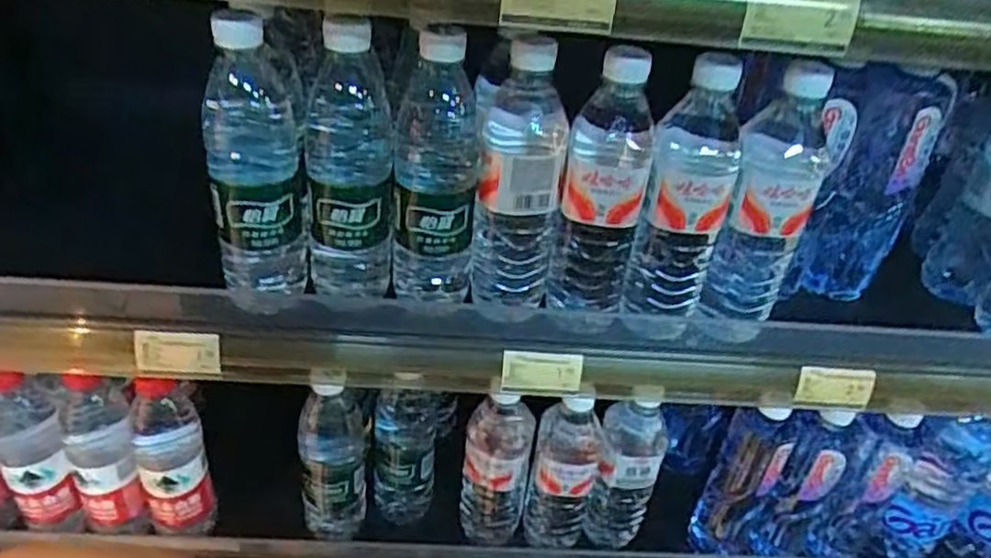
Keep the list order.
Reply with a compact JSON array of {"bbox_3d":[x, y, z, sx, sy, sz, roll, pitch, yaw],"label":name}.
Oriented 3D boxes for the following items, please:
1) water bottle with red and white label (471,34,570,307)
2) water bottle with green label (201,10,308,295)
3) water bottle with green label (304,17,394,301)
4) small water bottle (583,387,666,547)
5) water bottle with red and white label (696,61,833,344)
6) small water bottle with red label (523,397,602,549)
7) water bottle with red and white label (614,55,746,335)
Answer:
[{"bbox_3d":[0.019,-0.074,0.561,0.066,0.208,0.061,5,35,-2],"label":"water bottle with red and white label"},{"bbox_3d":[-0.180,-0.083,0.540,0.068,0.217,0.058,-5,37,-15],"label":"water bottle with green label"},{"bbox_3d":[-0.116,-0.090,0.564,0.069,0.213,0.077,-1,36,-10],"label":"water bottle with green label"},{"bbox_3d":[0.136,0.208,0.755,0.067,0.175,0.059,8,35,2],"label":"small water bottle"},{"bbox_3d":[0.211,-0.054,0.557,0.059,0.216,0.057,20,38,19],"label":"water bottle with red and white label"},{"bbox_3d":[0.069,0.195,0.736,0.072,0.195,0.056,11,36,7],"label":"small water bottle with red label"},{"bbox_3d":[0.147,-0.061,0.558,0.061,0.219,0.059,12,36,9],"label":"water bottle with red and white label"}]

